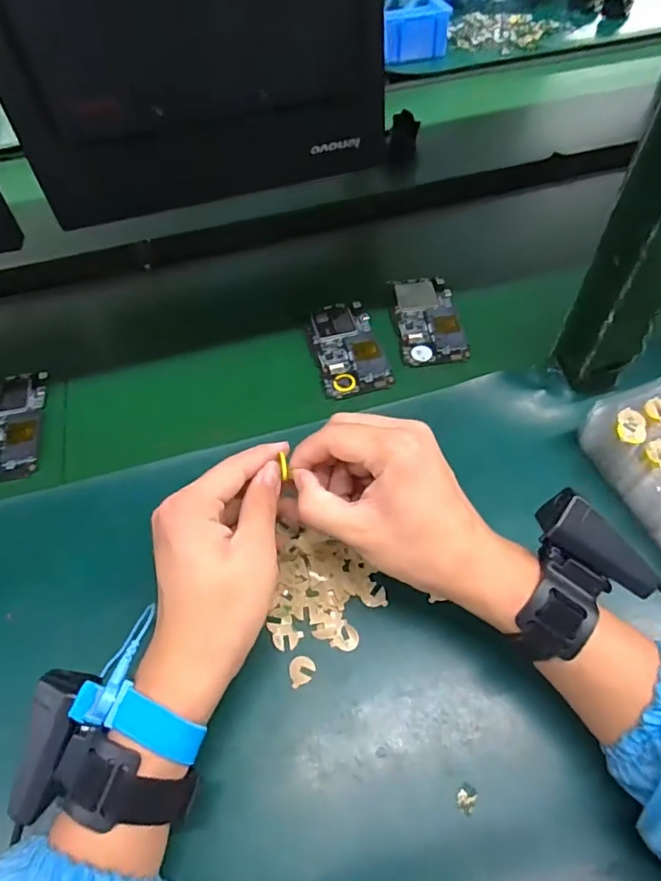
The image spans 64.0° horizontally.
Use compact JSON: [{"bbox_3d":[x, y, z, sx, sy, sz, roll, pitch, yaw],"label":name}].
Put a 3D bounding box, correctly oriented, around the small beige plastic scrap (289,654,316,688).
[{"bbox_3d":[-0.019,0.153,0.353,0.017,0.004,0.018,-14,58,-7],"label":"small beige plastic scrap"}]

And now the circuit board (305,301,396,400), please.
[{"bbox_3d":[0.017,-0.094,0.527,0.063,0.007,0.121,-13,58,-6],"label":"circuit board"}]

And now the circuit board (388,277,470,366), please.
[{"bbox_3d":[0.098,-0.127,0.546,0.063,0.010,0.122,-6,58,-2],"label":"circuit board"}]

